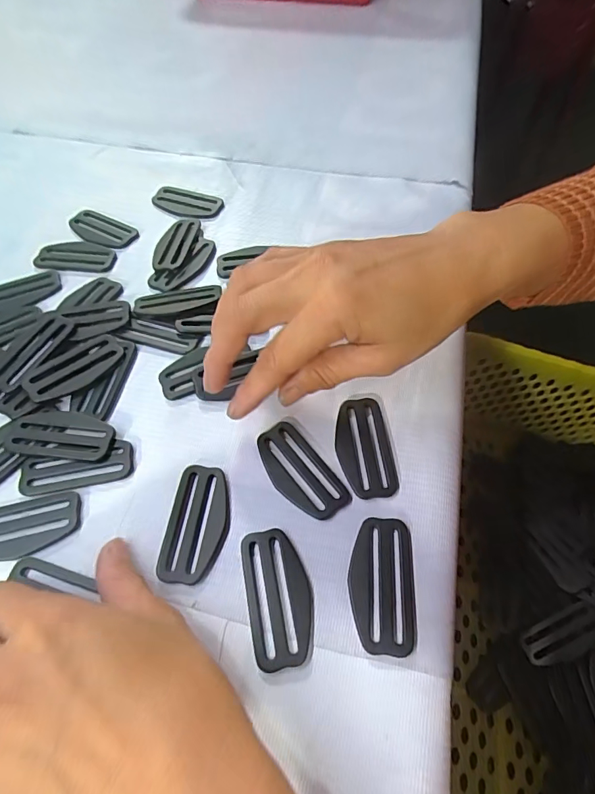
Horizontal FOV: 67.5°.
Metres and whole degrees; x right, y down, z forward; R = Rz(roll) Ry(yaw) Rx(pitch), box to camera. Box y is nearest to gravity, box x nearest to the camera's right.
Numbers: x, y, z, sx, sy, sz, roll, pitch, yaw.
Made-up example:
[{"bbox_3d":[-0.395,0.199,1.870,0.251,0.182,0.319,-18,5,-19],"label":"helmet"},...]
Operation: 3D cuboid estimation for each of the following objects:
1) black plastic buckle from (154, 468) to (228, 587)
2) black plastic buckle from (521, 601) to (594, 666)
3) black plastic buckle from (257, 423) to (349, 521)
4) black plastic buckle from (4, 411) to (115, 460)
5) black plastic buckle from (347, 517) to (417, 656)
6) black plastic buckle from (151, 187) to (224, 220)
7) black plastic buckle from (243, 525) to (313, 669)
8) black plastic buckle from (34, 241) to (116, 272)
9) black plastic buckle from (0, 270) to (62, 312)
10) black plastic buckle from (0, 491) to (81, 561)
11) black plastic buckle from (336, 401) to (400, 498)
[{"bbox_3d":[-0.051,0.064,0.227,0.029,0.004,0.058,5,59,4],"label":"black plastic buckle"},{"bbox_3d":[0.191,0.173,0.323,0.056,0.005,0.025,-30,62,-2],"label":"black plastic buckle"},{"bbox_3d":[0.001,0.040,0.240,0.029,0.004,0.058,-32,63,-18],"label":"black plastic buckle"},{"bbox_3d":[-0.134,0.021,0.252,0.060,0.004,0.027,5,59,4],"label":"black plastic buckle"},{"bbox_3d":[0.040,0.087,0.209,0.030,0.004,0.058,3,58,2],"label":"black plastic buckle"},{"bbox_3d":[-0.090,-0.158,0.362,0.059,0.004,0.029,20,61,13],"label":"black plastic buckle"},{"bbox_3d":[-0.009,0.092,0.209,0.029,0.005,0.059,-10,59,-6],"label":"black plastic buckle"},{"bbox_3d":[-0.167,-0.106,0.334,0.059,0.004,0.027,4,59,3],"label":"black plastic buckle"},{"bbox_3d":[-0.199,-0.073,0.317,0.059,0.005,0.030,-21,60,-12],"label":"black plastic buckle"},{"bbox_3d":[-0.142,0.067,0.227,0.059,0.004,0.029,-10,59,-5],"label":"black plastic buckle"},{"bbox_3d":[0.037,0.028,0.247,0.030,0.005,0.058,-6,58,-3],"label":"black plastic buckle"}]

